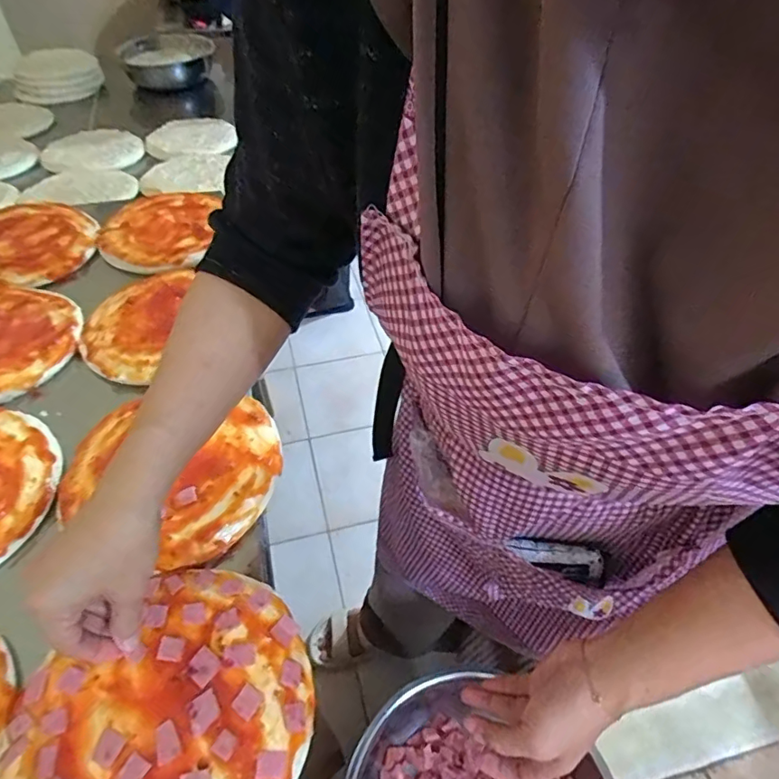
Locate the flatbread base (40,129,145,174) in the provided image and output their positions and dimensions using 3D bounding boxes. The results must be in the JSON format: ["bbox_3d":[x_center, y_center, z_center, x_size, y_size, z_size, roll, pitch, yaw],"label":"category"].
[{"bbox_3d":[-0.644,-0.514,1.117,0.201,0.023,0.205,7,46,5],"label":"flatbread base"}]

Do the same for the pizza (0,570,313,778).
[{"bbox_3d":[-0.148,0.221,0.347,0.192,0.017,0.178,1,46,-1],"label":"pizza"}]

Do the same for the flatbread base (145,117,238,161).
[{"bbox_3d":[-0.440,-0.568,1.160,0.189,0.023,0.204,2,46,0],"label":"flatbread base"}]

